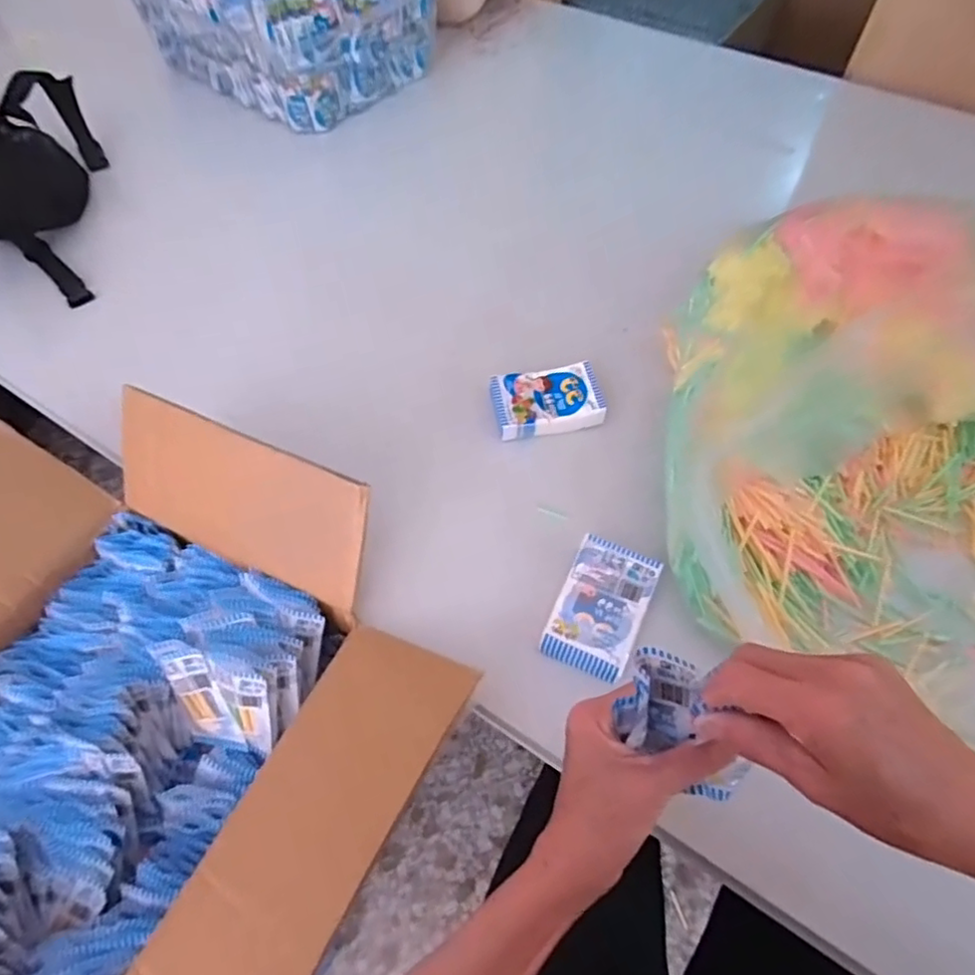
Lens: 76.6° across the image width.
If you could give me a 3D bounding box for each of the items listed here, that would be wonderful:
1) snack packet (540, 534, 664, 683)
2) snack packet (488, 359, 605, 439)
[{"bbox_3d":[0.092,0.096,0.500,0.066,0.013,0.107,22,62,13],"label":"snack packet"},{"bbox_3d":[0.059,-0.088,0.611,0.103,0.016,0.072,-8,59,-4],"label":"snack packet"}]

